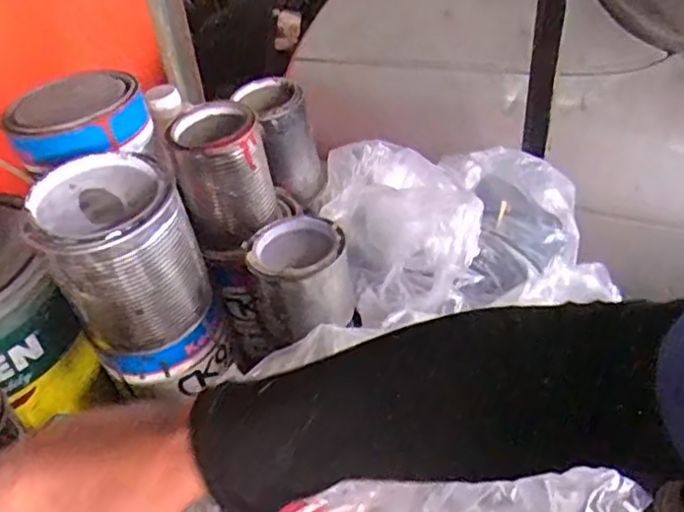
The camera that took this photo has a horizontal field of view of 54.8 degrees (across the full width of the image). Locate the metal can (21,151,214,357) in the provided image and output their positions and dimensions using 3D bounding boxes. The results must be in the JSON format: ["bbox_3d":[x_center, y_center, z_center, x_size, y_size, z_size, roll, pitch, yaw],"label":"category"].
[{"bbox_3d":[-0.152,0.000,0.470,0.096,0.114,0.096,-5,39,4],"label":"metal can"}]

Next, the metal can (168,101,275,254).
[{"bbox_3d":[-0.100,-0.066,0.561,0.071,0.111,0.071,-5,39,4],"label":"metal can"}]

